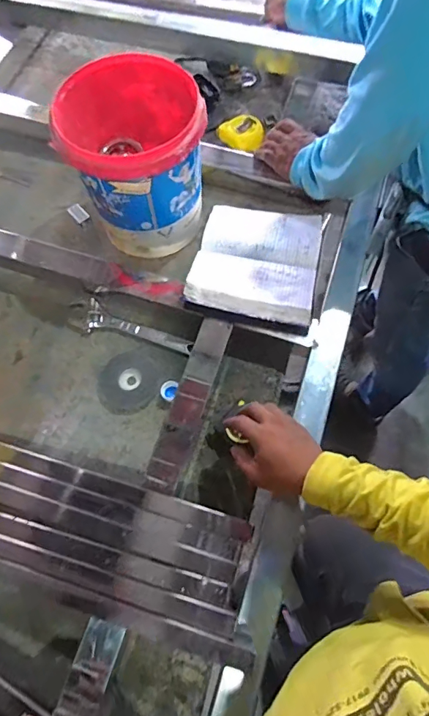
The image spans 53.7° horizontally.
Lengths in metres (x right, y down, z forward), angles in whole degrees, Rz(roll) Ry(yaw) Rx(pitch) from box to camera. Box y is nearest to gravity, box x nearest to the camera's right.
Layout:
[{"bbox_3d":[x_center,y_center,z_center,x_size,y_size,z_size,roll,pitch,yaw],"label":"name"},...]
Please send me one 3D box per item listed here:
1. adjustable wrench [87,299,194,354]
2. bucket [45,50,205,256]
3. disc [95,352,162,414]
[{"bbox_3d":[-0.137,-0.042,0.741,0.211,0.018,0.053,24,73,11],"label":"adjustable wrench"},{"bbox_3d":[-0.131,-0.346,0.726,0.223,0.230,0.245,-10,70,-1],"label":"bucket"},{"bbox_3d":[-0.142,0.039,0.714,0.110,0.007,0.104,-1,70,2],"label":"disc"}]

